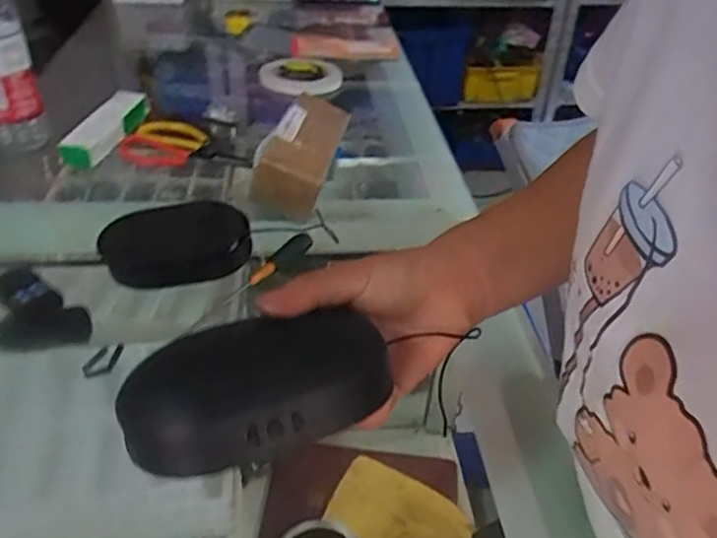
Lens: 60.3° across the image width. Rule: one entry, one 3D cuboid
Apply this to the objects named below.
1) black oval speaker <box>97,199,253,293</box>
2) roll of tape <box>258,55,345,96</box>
[{"bbox_3d":[-0.146,-0.021,0.505,0.119,0.042,0.066,-8,39,-15],"label":"black oval speaker"},{"bbox_3d":[-0.086,-0.285,0.904,0.117,0.024,0.115,2,38,-2],"label":"roll of tape"}]

